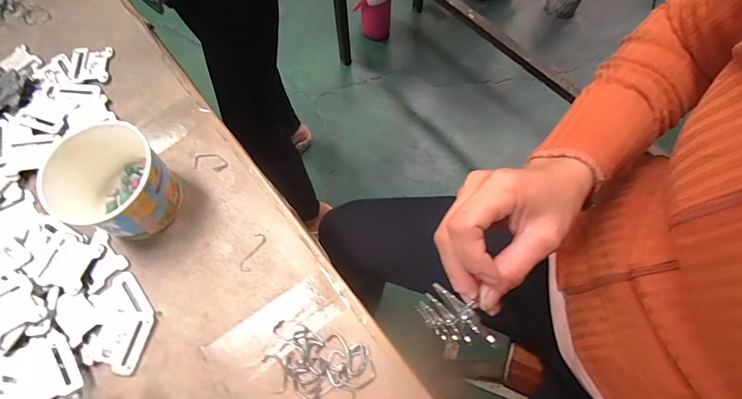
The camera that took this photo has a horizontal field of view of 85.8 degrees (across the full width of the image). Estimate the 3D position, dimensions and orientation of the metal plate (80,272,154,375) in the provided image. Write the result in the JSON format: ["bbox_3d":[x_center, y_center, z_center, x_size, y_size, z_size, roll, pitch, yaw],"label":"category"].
[{"bbox_3d":[-0.223,0.108,0.353,0.055,0.006,0.083,-6,69,-1],"label":"metal plate"}]

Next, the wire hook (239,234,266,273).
[{"bbox_3d":[-0.113,0.050,0.380,0.013,0.004,0.039,19,71,8],"label":"wire hook"}]

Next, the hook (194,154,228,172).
[{"bbox_3d":[-0.166,-0.039,0.412,0.036,0.004,0.019,9,69,5],"label":"hook"}]

